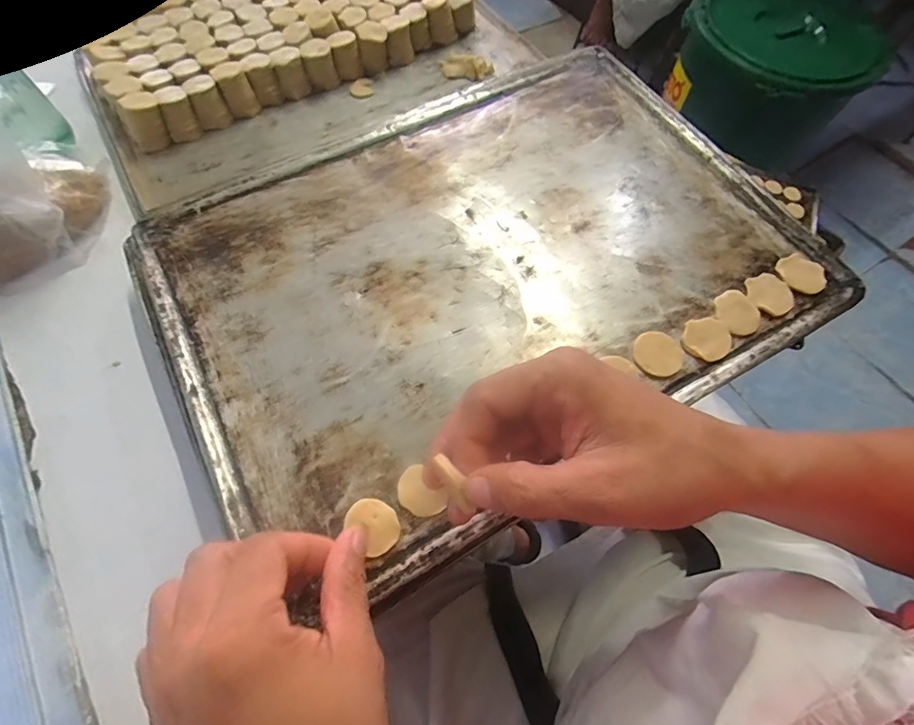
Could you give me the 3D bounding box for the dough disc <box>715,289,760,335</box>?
[{"bbox_3d":[0.194,-0.035,0.315,0.029,0.005,0.031,1,64,-2],"label":"dough disc"}]

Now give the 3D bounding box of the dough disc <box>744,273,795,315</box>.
[{"bbox_3d":[0.223,-0.049,0.323,0.033,0.004,0.031,1,64,-2],"label":"dough disc"}]

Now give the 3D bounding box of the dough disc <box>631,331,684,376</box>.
[{"bbox_3d":[0.133,-0.006,0.301,0.030,0.005,0.031,1,64,-2],"label":"dough disc"}]

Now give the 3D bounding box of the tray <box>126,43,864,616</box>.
[{"bbox_3d":[0.025,-0.078,0.341,0.447,0.014,0.323,-28,66,-13],"label":"tray"}]

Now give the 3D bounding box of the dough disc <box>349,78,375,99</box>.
[{"bbox_3d":[-0.107,-0.308,0.511,0.027,0.004,0.034,-8,64,-6],"label":"dough disc"}]

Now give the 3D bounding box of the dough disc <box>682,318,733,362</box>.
[{"bbox_3d":[0.169,-0.017,0.306,0.033,0.004,0.029,-16,66,-10],"label":"dough disc"}]

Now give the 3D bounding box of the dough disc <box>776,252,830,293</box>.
[{"bbox_3d":[0.253,-0.065,0.331,0.034,0.005,0.032,1,64,-2],"label":"dough disc"}]

